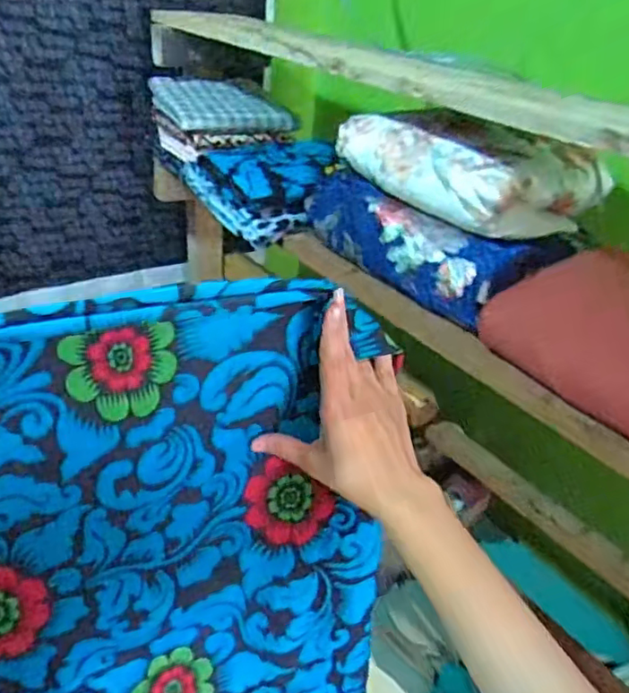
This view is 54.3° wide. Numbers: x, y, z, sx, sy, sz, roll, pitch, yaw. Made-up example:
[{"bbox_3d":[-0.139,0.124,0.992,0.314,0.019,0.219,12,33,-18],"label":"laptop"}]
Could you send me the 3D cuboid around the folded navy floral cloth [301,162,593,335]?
[{"bbox_3d":[0.134,-0.132,0.719,0.156,0.083,0.288,-18,38,-36],"label":"folded navy floral cloth"}]

